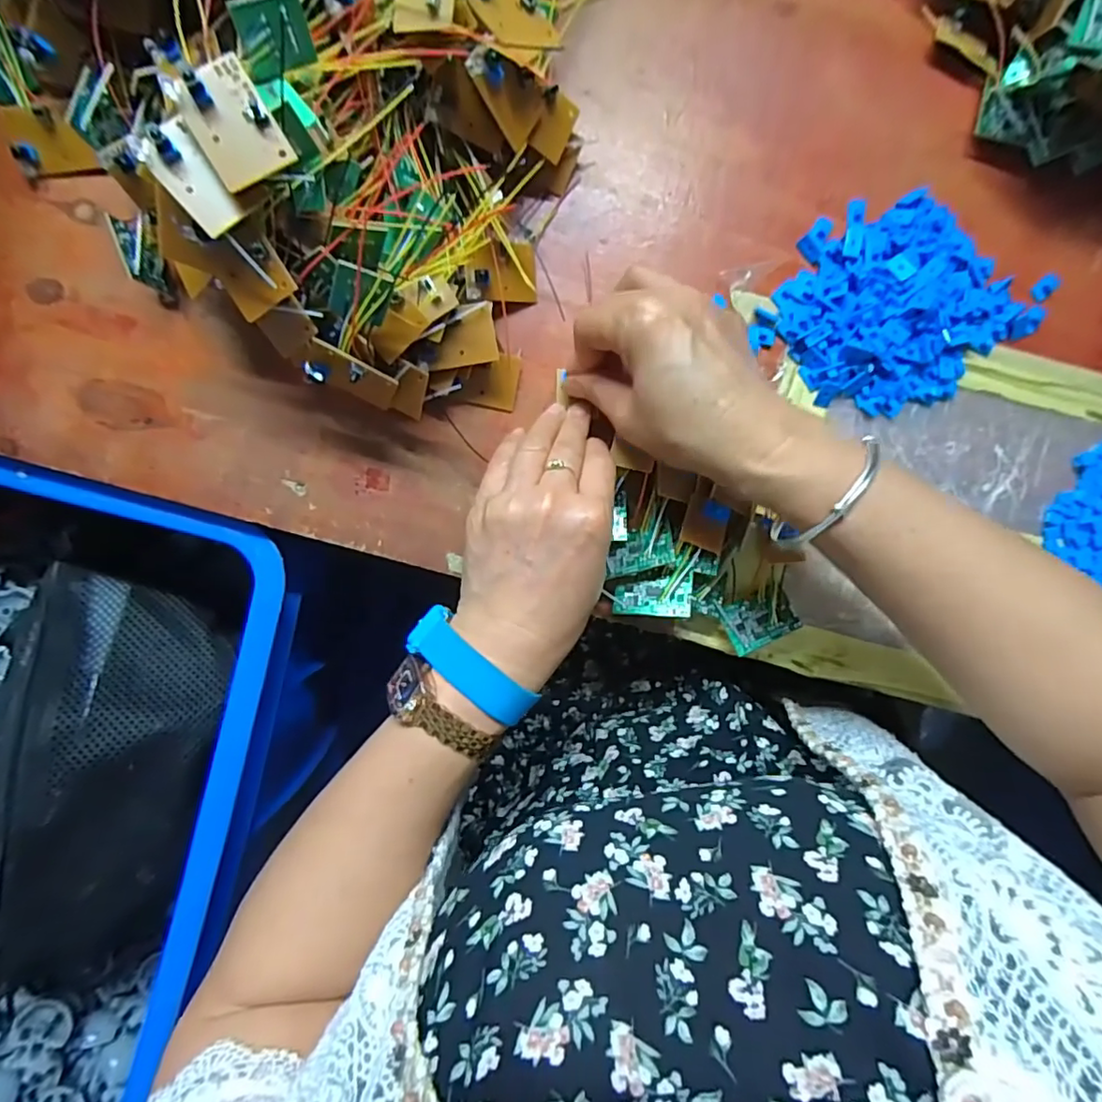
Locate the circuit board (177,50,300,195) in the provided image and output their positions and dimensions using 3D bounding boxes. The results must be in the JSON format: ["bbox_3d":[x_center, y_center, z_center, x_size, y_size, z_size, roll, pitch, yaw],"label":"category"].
[{"bbox_3d":[-0.129,-0.172,0.234,0.031,0.013,0.044,-31,93,0],"label":"circuit board"}]

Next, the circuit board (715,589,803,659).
[{"bbox_3d":[0.122,0.040,0.343,0.044,0.008,0.030,-20,93,-1],"label":"circuit board"}]

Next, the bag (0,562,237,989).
[{"bbox_3d":[-0.283,0.147,0.377,0.118,0.095,0.257,1,93,-2],"label":"bag"}]

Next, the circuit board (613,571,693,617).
[{"bbox_3d":[0.058,0.024,0.331,0.042,0.004,0.026,1,67,17],"label":"circuit board"}]

